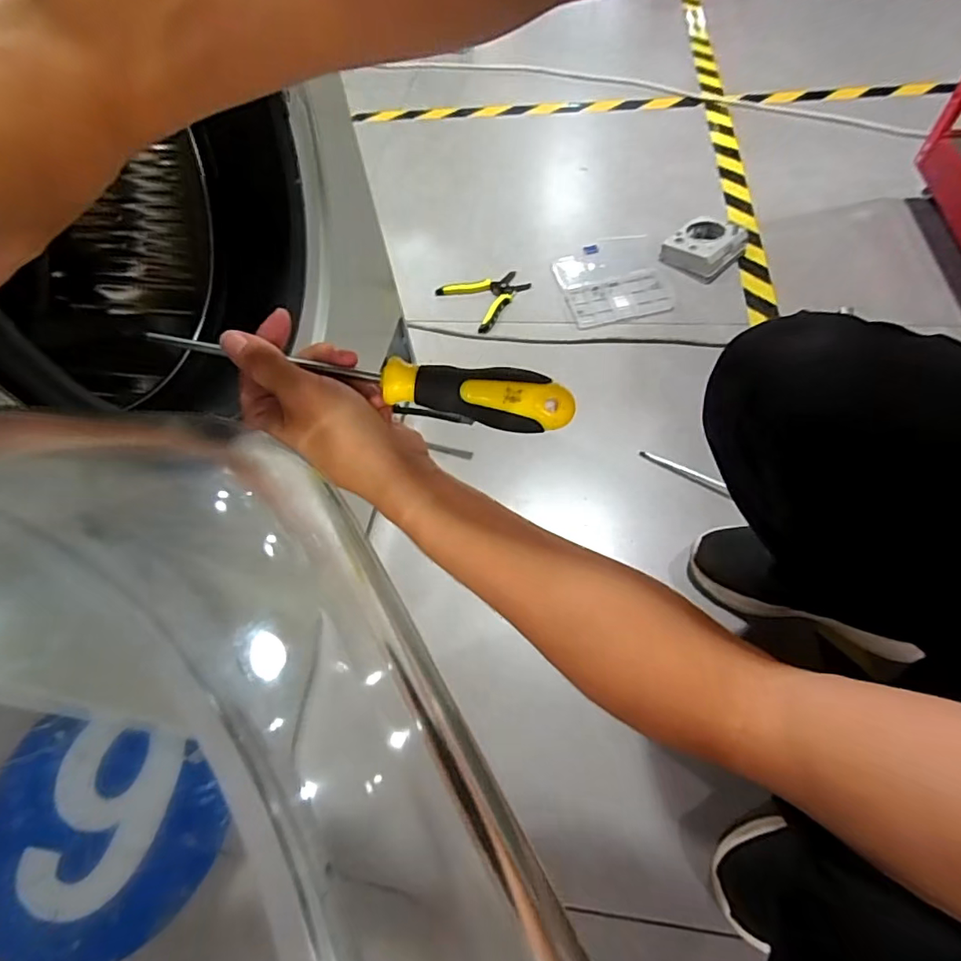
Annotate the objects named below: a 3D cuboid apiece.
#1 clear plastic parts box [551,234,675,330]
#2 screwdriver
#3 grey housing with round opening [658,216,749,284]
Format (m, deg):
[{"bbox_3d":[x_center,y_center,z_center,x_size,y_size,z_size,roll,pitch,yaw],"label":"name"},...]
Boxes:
[{"bbox_3d":[0.244,-0.375,0.967,0.192,0.020,0.225,-10,57,0],"label":"clear plastic parts box"},{"bbox_3d":[-0.065,-0.060,0.289,0.230,0.025,0.027,10,59,4],"label":"screwdriver"},{"bbox_3d":[0.412,-0.430,0.957,0.141,0.041,0.118,-41,62,-19],"label":"grey housing with round opening"}]

